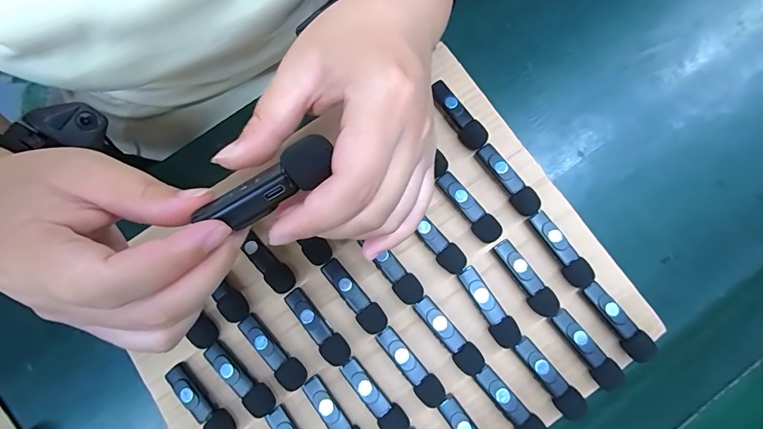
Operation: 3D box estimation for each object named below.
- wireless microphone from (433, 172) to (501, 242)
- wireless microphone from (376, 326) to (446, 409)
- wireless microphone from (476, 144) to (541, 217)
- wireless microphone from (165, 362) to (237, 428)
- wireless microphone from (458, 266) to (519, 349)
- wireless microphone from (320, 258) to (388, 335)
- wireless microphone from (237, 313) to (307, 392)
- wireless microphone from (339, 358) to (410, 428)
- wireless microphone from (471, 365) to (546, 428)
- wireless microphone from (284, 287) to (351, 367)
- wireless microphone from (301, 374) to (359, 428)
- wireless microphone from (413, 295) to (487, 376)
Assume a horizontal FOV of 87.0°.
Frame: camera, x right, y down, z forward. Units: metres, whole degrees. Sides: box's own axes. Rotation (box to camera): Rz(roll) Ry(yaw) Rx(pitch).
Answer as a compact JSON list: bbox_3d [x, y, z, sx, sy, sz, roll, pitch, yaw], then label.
[{"bbox_3d":[0.069,-0.005,0.316,0.017,0.017,0.063,-36,81,-5],"label":"wireless microphone"},{"bbox_3d":[0.021,0.113,0.297,0.018,0.018,0.065,-39,82,-6],"label":"wireless microphone"},{"bbox_3d":[0.101,-0.027,0.322,0.017,0.018,0.065,-33,81,-5],"label":"wireless microphone"},{"bbox_3d":[-0.131,0.138,0.296,0.017,0.018,0.066,-43,82,-6],"label":"wireless microphone"},{"bbox_3d":[0.081,0.069,0.304,0.018,0.017,0.065,-30,81,-4],"label":"wireless microphone"},{"bbox_3d":[-0.020,0.062,0.307,0.019,0.015,0.064,-37,82,-6],"label":"wireless microphone"},{"bbox_3d":[-0.081,0.102,0.300,0.019,0.015,0.064,-42,82,-6],"label":"wireless microphone"},{"bbox_3d":[-0.005,0.134,0.295,0.019,0.015,0.064,-39,82,-6],"label":"wireless microphone"},{"bbox_3d":[0.093,0.138,0.291,0.018,0.013,0.063,-39,82,-6],"label":"wireless microphone"},{"bbox_3d":[-0.049,0.085,0.304,0.020,0.014,0.065,-39,82,-6],"label":"wireless microphone"},{"bbox_3d":[-0.033,0.147,0.291,0.019,0.012,0.065,-34,81,-5],"label":"wireless microphone"},{"bbox_3d":[0.050,0.090,0.300,0.018,0.016,0.066,-39,82,-6],"label":"wireless microphone"}]

